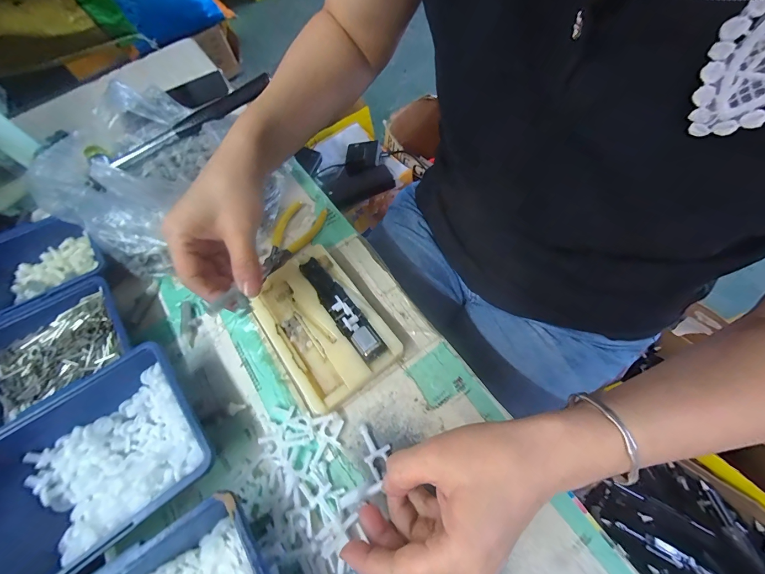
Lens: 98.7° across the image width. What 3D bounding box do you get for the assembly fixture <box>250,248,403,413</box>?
[{"bbox_3d":[-0.059,0.030,0.298,0.088,0.030,0.142,-35,65,-11],"label":"assembly fixture"}]

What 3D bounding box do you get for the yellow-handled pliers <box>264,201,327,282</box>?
[{"bbox_3d":[-0.105,-0.053,0.360,0.049,0.009,0.097,25,69,18],"label":"yellow-handled pliers"}]

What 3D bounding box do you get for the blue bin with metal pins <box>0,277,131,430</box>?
[{"bbox_3d":[-0.290,0.062,0.284,0.126,0.043,0.108,-34,65,-11],"label":"blue bin with metal pins"}]

